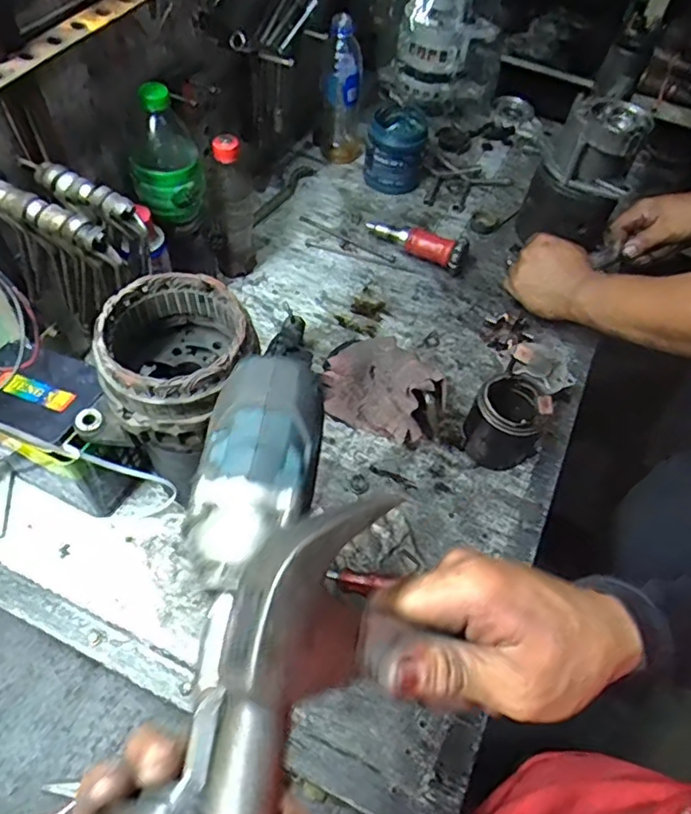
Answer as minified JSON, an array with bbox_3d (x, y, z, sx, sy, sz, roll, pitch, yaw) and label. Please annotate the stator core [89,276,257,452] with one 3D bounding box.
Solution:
[{"bbox_3d":[-0.142,-0.040,0.488,0.115,0.080,0.115,3,55,-4],"label":"stator core"}]

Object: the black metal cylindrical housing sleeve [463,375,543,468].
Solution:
[{"bbox_3d":[0.183,0.017,0.660,0.082,0.090,0.077,3,55,-4],"label":"black metal cylindrical housing sleeve"}]

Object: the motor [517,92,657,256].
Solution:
[{"bbox_3d":[0.330,-0.316,0.825,0.126,0.198,0.097,24,56,11],"label":"motor"}]

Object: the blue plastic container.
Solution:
[{"bbox_3d":[0.082,-0.413,0.927,0.092,0.104,0.105,12,55,3],"label":"blue plastic container"}]

